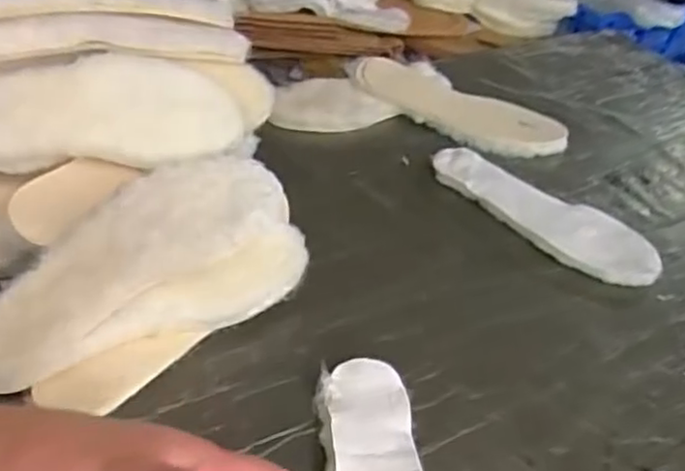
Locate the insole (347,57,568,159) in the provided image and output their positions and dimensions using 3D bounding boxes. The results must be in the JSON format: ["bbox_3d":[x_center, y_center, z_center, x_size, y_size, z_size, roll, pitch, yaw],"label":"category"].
[{"bbox_3d":[0.156,-0.178,0.895,0.287,0.028,0.119,27,51,10],"label":"insole"}]

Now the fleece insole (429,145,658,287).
[{"bbox_3d":[0.224,-0.027,0.760,0.270,0.023,0.087,30,45,23],"label":"fleece insole"}]

